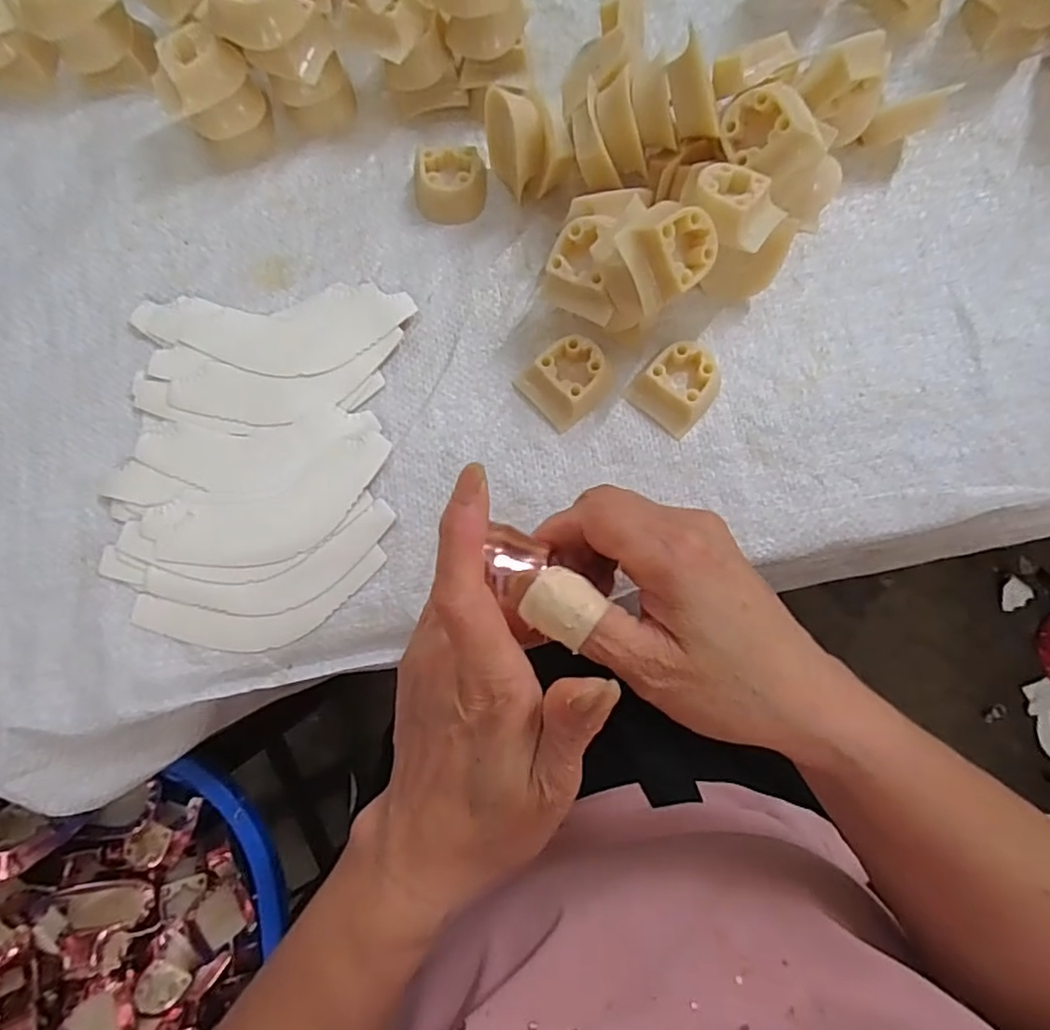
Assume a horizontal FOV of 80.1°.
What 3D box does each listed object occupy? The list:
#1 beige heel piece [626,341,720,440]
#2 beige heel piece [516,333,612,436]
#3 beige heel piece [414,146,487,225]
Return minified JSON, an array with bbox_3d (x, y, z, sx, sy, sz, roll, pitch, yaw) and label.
[{"bbox_3d":[0.078,-0.066,0.318,0.035,0.017,0.039,43,82,7],"label":"beige heel piece"},{"bbox_3d":[0.021,-0.070,0.317,0.042,0.016,0.035,-44,82,-8],"label":"beige heel piece"},{"bbox_3d":[-0.040,-0.178,0.337,0.036,0.018,0.036,2,79,0],"label":"beige heel piece"}]

